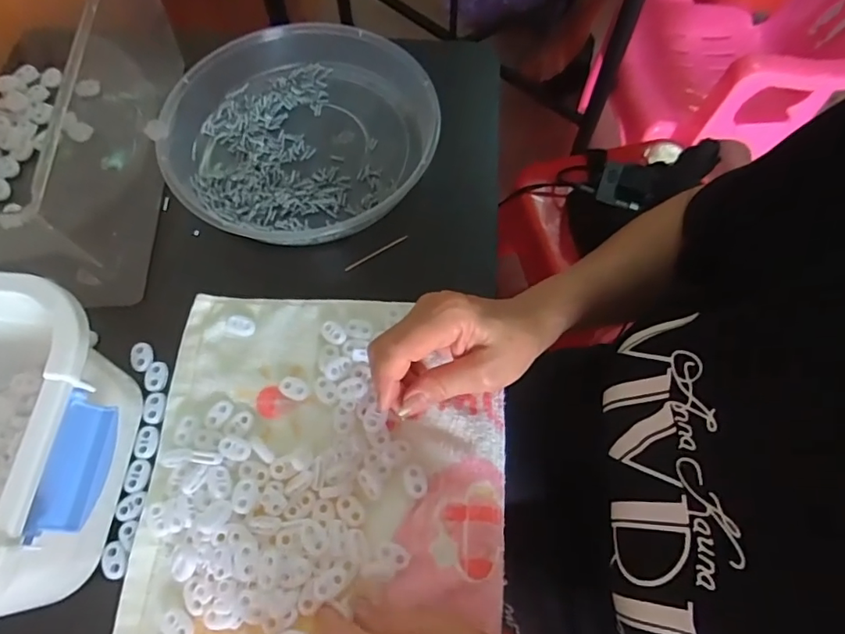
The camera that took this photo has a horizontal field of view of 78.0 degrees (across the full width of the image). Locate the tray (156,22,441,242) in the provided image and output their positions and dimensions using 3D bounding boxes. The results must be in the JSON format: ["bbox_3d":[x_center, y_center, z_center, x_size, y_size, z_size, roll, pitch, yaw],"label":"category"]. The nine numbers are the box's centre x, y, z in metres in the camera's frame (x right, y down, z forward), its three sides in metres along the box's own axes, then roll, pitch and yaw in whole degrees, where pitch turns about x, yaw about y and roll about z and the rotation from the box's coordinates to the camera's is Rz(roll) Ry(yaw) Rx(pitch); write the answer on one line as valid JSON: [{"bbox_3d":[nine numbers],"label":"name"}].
[{"bbox_3d":[-0.106,-0.165,0.455,0.230,0.037,0.210,0,65,0],"label":"tray"}]

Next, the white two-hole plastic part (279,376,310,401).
[{"bbox_3d":[-0.093,0.051,0.378,0.023,0.004,0.014,25,67,11],"label":"white two-hole plastic part"}]

